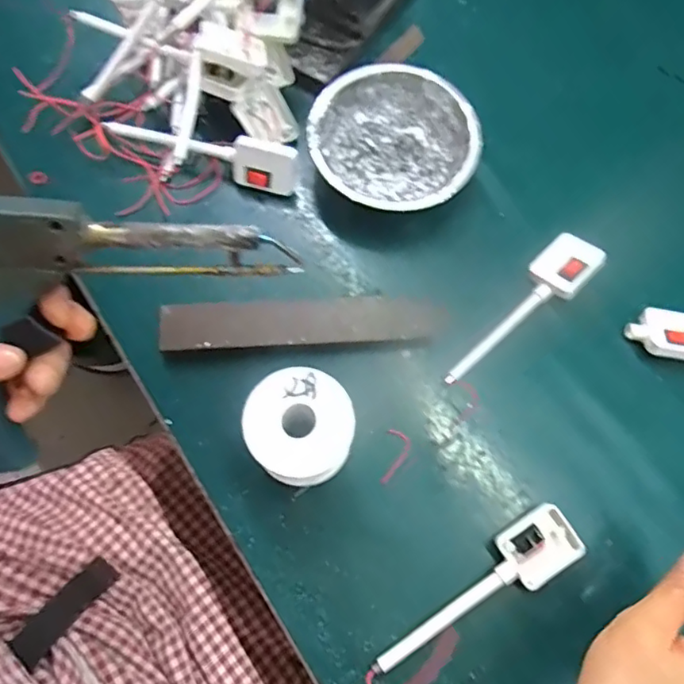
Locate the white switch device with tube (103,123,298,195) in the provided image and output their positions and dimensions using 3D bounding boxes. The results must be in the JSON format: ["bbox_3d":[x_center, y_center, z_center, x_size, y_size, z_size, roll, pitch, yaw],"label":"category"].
[{"bbox_3d":[-0.110,-0.149,0.459,0.149,0.035,0.030,10,73,2],"label":"white switch device with tube"}]

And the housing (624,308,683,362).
[{"bbox_3d":[0.244,-0.004,0.434,0.060,0.023,0.038,15,73,3],"label":"housing"}]

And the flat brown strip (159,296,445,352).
[{"bbox_3d":[-0.027,-0.015,0.427,0.201,0.007,0.037,-2,68,-5],"label":"flat brown strip"}]

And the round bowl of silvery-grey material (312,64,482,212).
[{"bbox_3d":[0.042,-0.155,0.463,0.125,0.050,0.124,0,73,-1],"label":"round bowl of silvery-grey material"}]

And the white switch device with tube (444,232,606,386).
[{"bbox_3d":[0.135,-0.023,0.433,0.039,0.016,0.153,42,77,11],"label":"white switch device with tube"}]

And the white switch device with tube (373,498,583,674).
[{"bbox_3d":[0.085,0.160,0.378,0.152,0.018,0.038,-29,76,-9],"label":"white switch device with tube"}]

